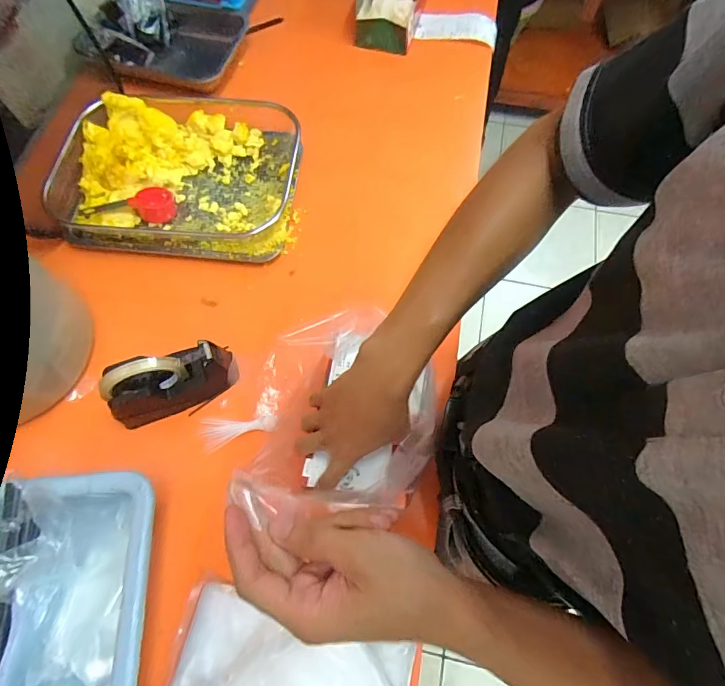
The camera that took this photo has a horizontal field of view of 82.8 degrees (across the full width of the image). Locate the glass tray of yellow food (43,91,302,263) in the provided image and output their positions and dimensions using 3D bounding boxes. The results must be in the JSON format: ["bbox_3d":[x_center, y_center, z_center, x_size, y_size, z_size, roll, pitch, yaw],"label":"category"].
[{"bbox_3d":[-0.298,-0.277,0.670,0.378,0.066,0.282,5,69,2],"label":"glass tray of yellow food"}]

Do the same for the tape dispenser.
[{"bbox_3d":[-0.251,0.044,0.527,0.158,0.098,0.075,-24,70,-9],"label":"tape dispenser"}]

